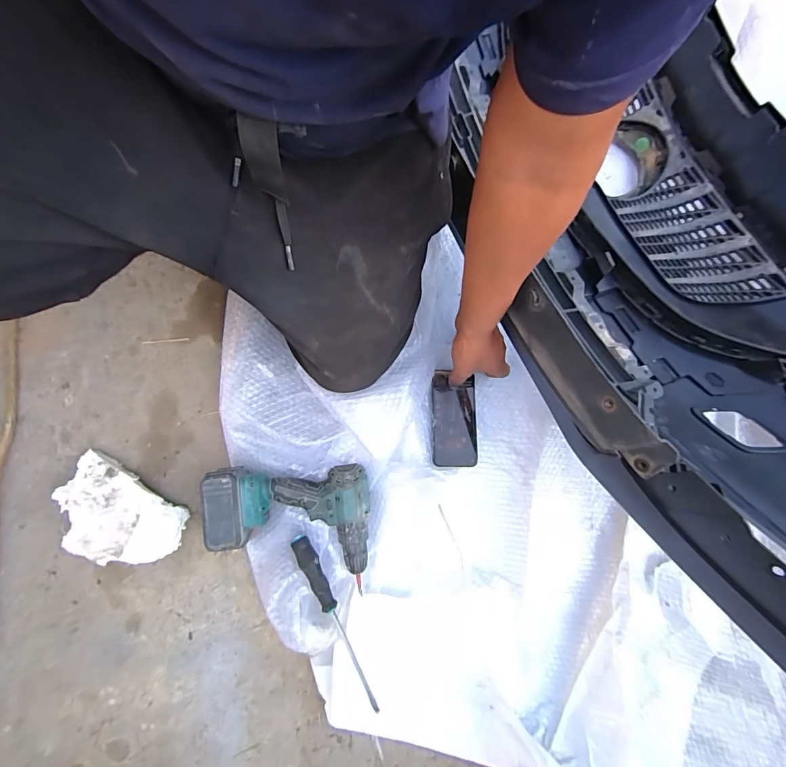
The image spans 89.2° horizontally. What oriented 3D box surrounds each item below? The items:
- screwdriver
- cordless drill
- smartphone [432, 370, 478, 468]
[{"bbox_3d":[-0.082,0.344,0.590,0.029,0.024,0.256,-31,78,-8],"label":"screwdriver"},{"bbox_3d":[-0.158,0.211,0.607,0.239,0.095,0.164,-1,76,-1],"label":"cordless drill"},{"bbox_3d":[0.105,0.059,0.673,0.079,0.013,0.158,1,78,-11],"label":"smartphone"}]

